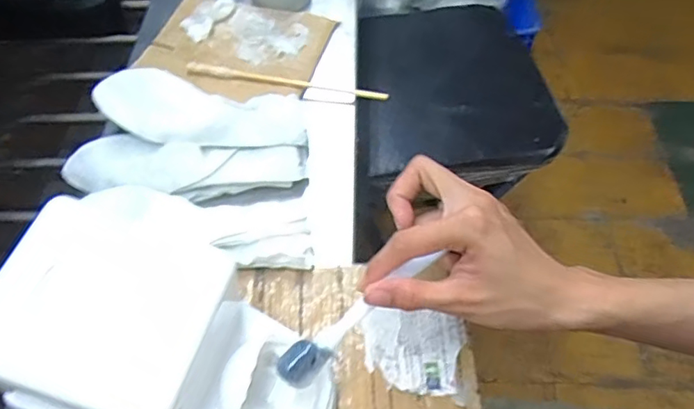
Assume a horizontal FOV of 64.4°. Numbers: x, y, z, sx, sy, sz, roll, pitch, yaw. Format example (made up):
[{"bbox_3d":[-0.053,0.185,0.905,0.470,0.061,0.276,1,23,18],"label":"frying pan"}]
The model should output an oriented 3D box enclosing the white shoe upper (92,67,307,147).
[{"bbox_3d":[-0.119,-0.079,0.464,0.166,0.018,0.067,8,55,-8],"label":"white shoe upper"}]

